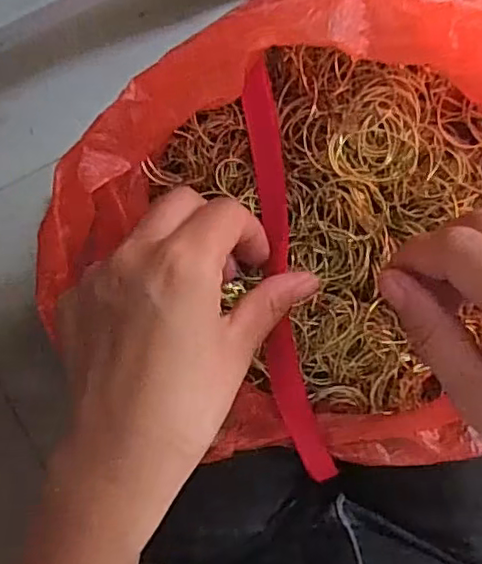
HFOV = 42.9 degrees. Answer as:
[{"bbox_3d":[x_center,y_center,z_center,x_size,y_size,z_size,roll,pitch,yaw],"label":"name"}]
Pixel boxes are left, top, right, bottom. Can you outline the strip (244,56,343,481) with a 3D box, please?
[{"bbox_3d":[0.020,0.002,0.287,0.023,0.011,0.200,-8,102,1],"label":"strip"}]

